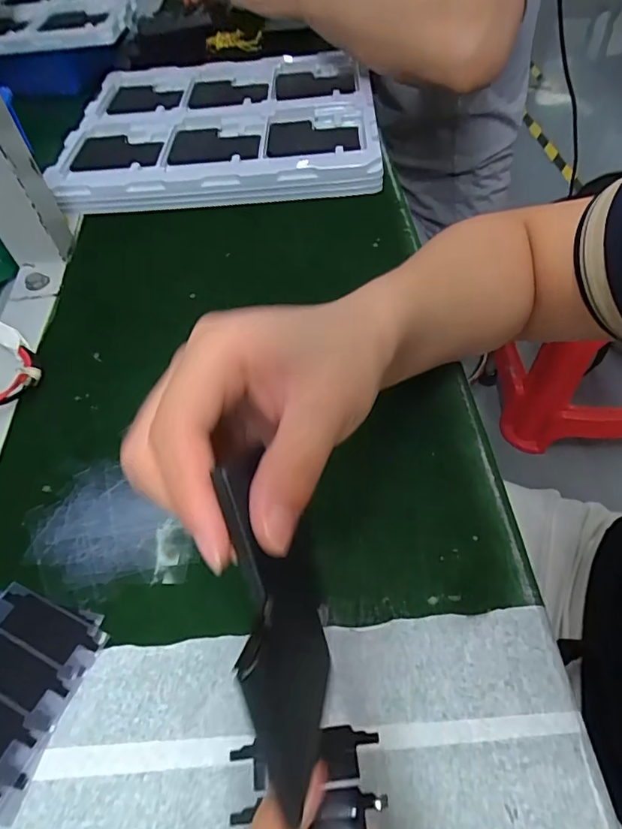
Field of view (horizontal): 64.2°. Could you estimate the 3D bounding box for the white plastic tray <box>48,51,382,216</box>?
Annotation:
[{"bbox_3d":[-0.093,-0.309,0.532,0.315,0.037,0.272,-3,53,3],"label":"white plastic tray"}]

